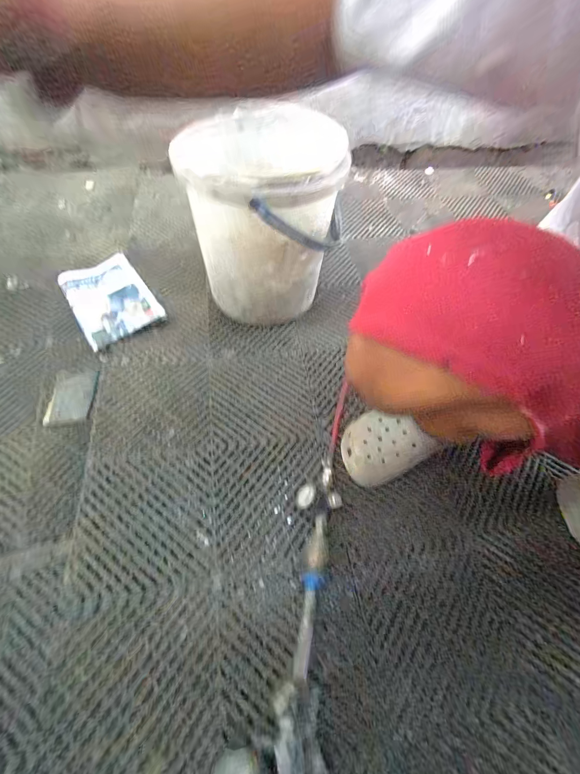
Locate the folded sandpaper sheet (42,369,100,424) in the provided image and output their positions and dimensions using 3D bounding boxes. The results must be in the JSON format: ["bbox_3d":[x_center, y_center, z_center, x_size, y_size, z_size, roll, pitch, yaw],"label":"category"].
[{"bbox_3d":[-0.416,0.017,0.581,0.080,0.010,0.112,-5,59,-7],"label":"folded sandpaper sheet"}]

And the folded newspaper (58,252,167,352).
[{"bbox_3d":[-0.418,-0.208,0.703,0.163,0.019,0.289,-31,61,-19],"label":"folded newspaper"}]

